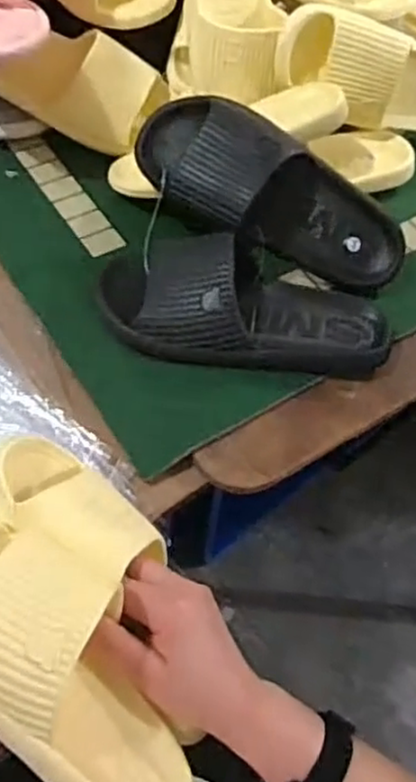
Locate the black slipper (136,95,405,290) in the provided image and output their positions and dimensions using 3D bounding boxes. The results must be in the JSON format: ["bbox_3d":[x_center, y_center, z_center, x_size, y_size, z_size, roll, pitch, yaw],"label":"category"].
[{"bbox_3d":[0.066,-0.187,0.680,0.284,0.110,0.088,28,20,-8],"label":"black slipper"}]

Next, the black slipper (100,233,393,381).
[{"bbox_3d":[0.036,-0.083,0.652,0.273,0.071,0.120,3,58,-1],"label":"black slipper"}]

